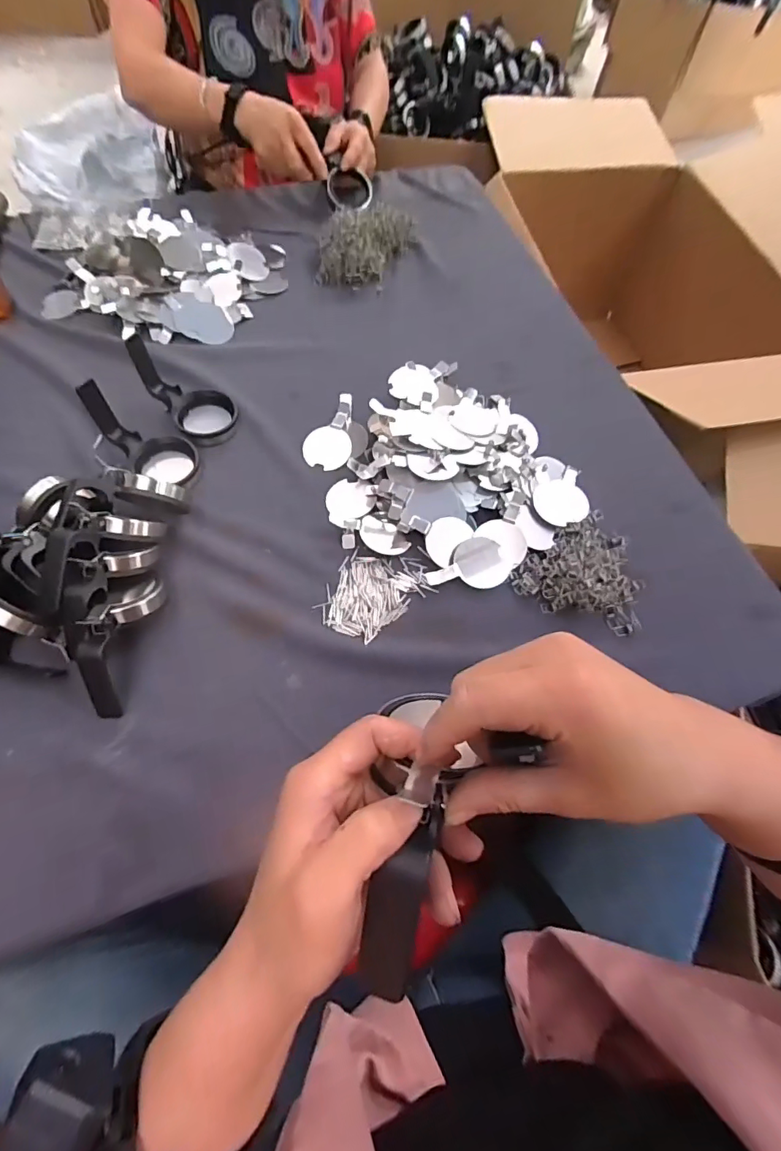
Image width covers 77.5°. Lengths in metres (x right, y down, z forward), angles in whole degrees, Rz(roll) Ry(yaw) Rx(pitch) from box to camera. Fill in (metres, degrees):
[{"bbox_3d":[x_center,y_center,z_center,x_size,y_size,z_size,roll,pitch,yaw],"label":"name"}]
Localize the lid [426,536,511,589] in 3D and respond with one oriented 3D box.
[{"bbox_3d":[0.081,-0.012,0.504,0.087,0.010,0.052,-6,64,-5],"label":"lid"}]

